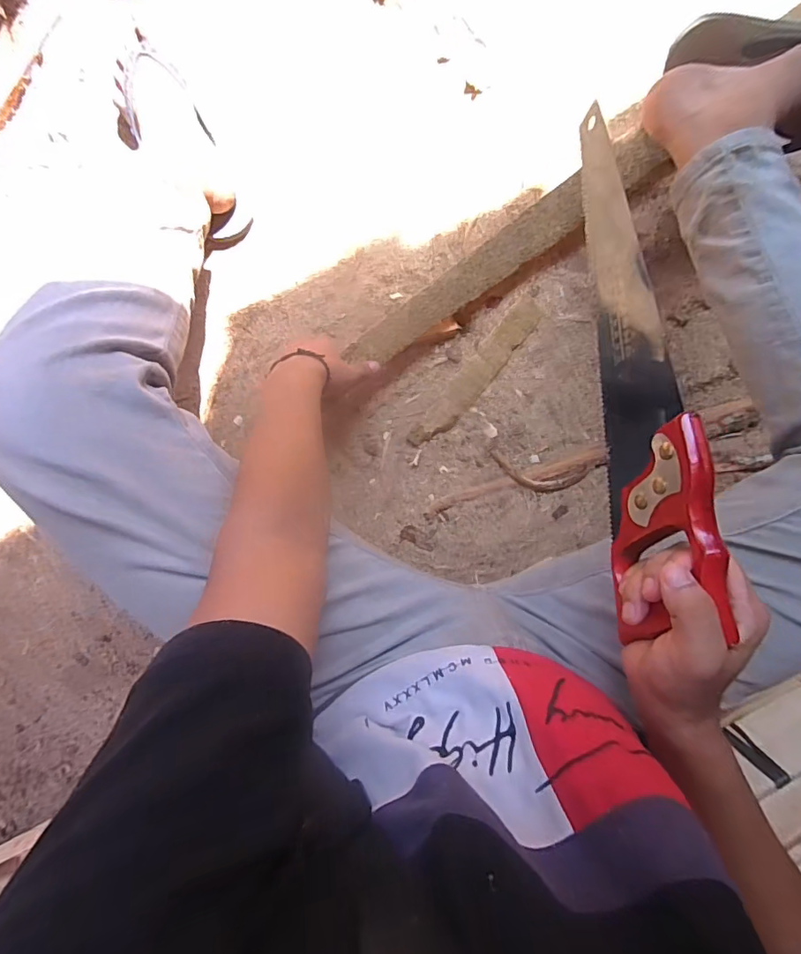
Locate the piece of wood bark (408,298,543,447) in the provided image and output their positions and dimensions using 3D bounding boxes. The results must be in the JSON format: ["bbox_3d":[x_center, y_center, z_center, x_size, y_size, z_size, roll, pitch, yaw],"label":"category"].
[{"bbox_3d":[0.094,-0.129,0.630,0.040,0.013,0.225,39,96,-5],"label":"piece of wood bark"}]

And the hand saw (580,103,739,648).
[{"bbox_3d":[0.165,-0.091,0.358,0.033,0.083,0.387,-3,76,0],"label":"hand saw"}]

